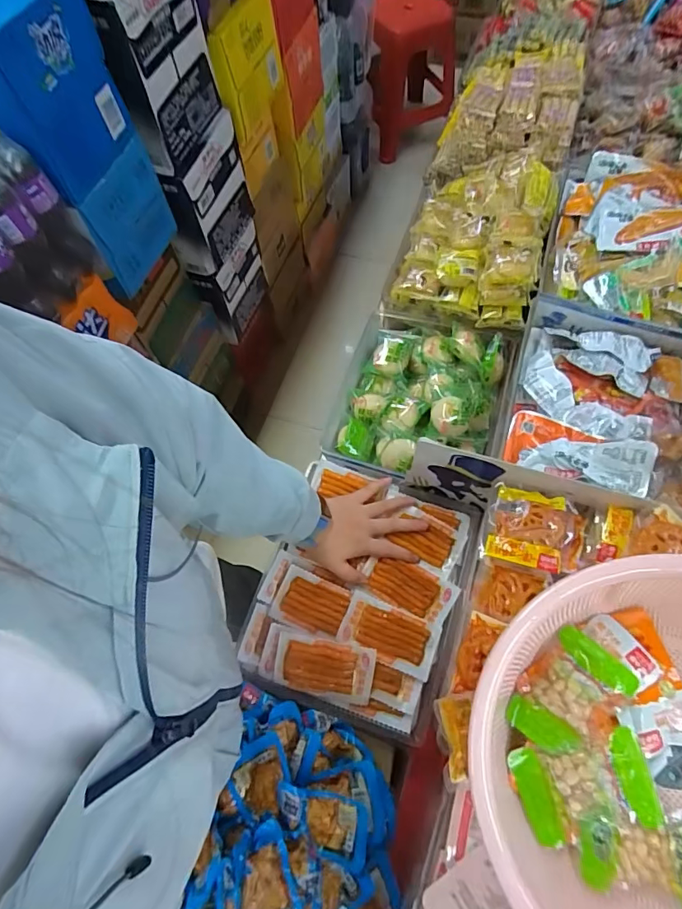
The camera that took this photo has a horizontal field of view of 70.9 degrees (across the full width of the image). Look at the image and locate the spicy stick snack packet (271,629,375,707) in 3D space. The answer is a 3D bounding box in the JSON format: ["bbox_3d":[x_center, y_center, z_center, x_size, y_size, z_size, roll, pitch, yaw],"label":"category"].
[{"bbox_3d":[-0.021,0.261,0.581,0.118,0.014,0.068,9,88,4],"label":"spicy stick snack packet"}]

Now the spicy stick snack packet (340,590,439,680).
[{"bbox_3d":[0.060,0.225,0.598,0.117,0.009,0.066,20,68,12],"label":"spicy stick snack packet"}]

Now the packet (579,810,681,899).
[{"bbox_3d":[0.257,0.332,0.399,0.104,0.022,0.069,10,66,7],"label":"packet"}]

